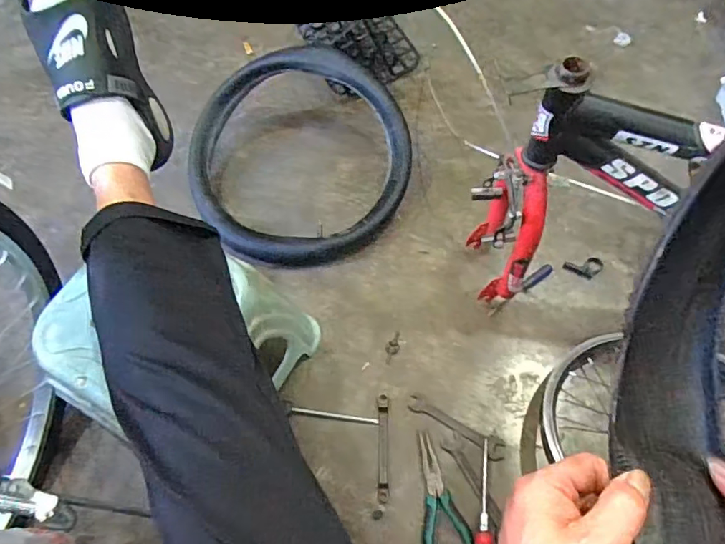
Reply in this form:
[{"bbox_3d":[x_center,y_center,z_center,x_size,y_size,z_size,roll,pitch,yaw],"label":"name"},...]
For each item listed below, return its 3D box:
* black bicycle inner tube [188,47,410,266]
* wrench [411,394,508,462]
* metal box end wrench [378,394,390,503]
[{"bbox_3d":[-0.112,-0.200,0.907,0.370,0.136,0.370,-1,64,3],"label":"black bicycle inner tube"},{"bbox_3d":[0.132,0.216,0.756,0.143,0.006,0.028,29,69,16],"label":"wrench"},{"bbox_3d":[0.029,0.241,0.742,0.016,0.014,0.142,-1,64,3],"label":"metal box end wrench"}]

